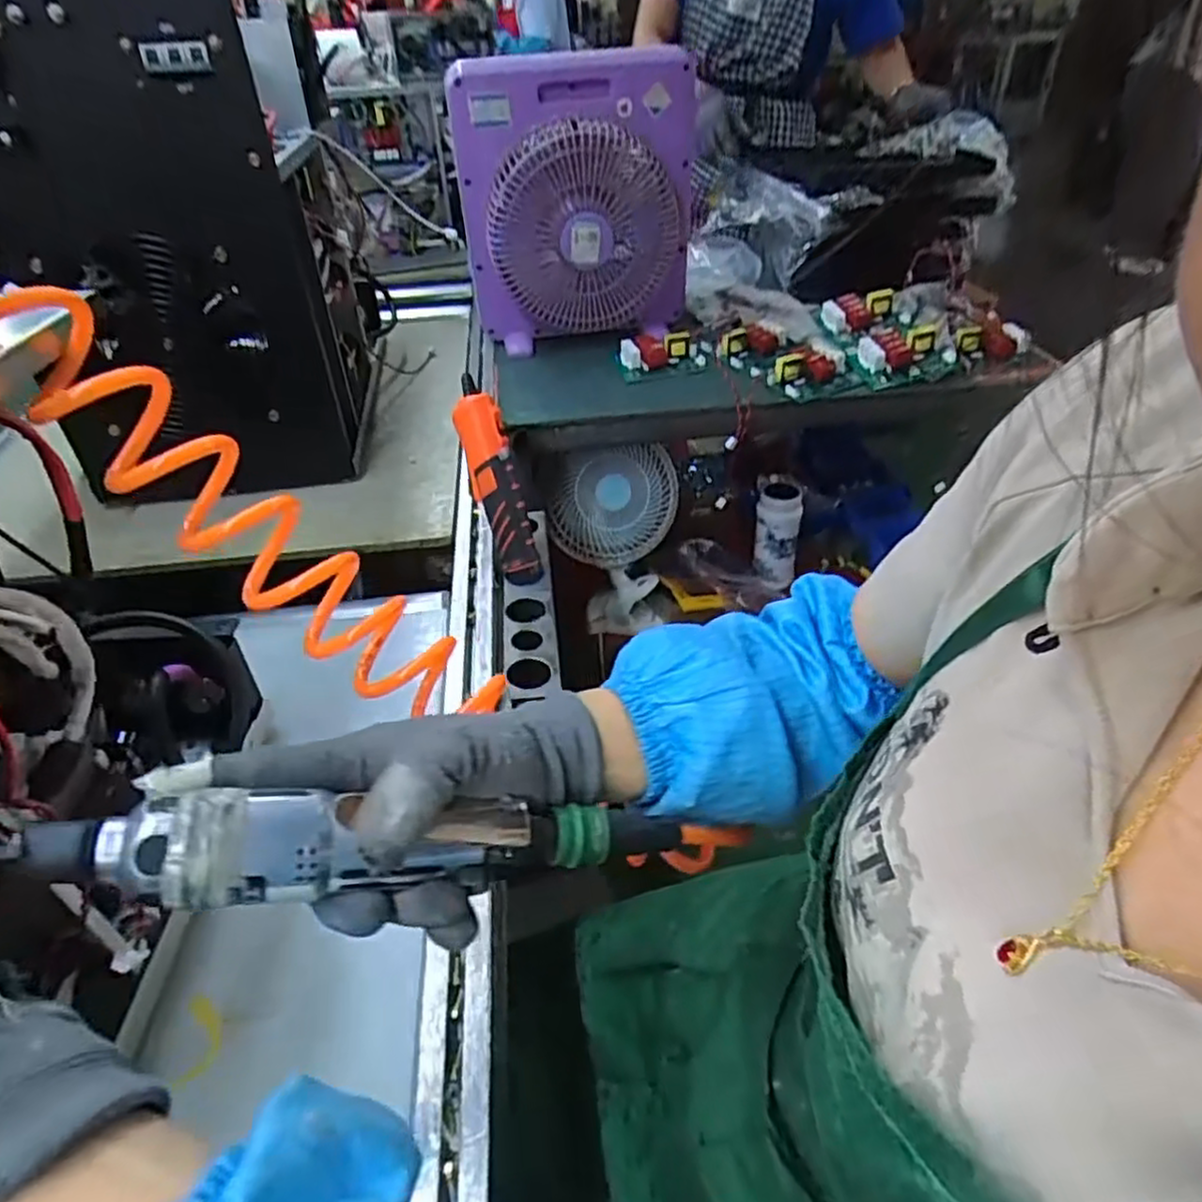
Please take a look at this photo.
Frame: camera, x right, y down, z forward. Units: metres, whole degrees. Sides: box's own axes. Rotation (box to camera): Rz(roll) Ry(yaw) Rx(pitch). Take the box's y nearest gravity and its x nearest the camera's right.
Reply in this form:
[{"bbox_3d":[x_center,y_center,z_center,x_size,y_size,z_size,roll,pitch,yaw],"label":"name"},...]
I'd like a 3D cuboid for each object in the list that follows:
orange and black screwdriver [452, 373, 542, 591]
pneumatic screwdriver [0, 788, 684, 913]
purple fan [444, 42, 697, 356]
[{"bbox_3d":[-0.112,-0.123,0.754,0.044,0.215,0.058,-19,10,-18],"label":"orange and black screwdriver"},{"bbox_3d":[-0.097,0.092,0.283,0.282,0.030,0.034,6,36,-22],"label":"pneumatic screwdriver"},{"bbox_3d":[-0.024,-0.532,0.994,0.323,0.332,0.116,-7,40,-5],"label":"purple fan"}]

